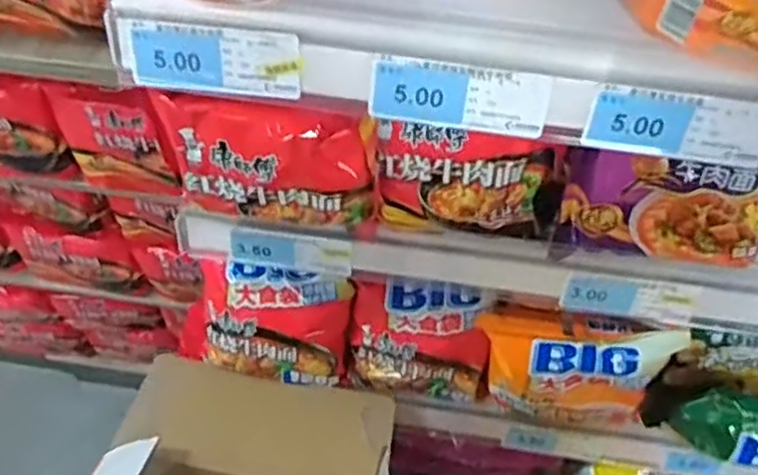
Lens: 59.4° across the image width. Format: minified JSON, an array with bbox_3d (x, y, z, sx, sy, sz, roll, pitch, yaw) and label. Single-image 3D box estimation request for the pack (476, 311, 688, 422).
[{"bbox_3d":[0.164,0.117,0.578,0.154,0.125,0.042,8,57,3],"label":"pack"}]

